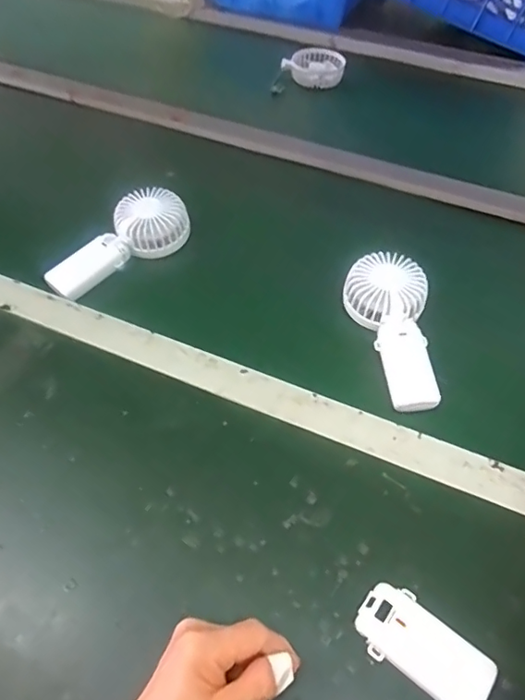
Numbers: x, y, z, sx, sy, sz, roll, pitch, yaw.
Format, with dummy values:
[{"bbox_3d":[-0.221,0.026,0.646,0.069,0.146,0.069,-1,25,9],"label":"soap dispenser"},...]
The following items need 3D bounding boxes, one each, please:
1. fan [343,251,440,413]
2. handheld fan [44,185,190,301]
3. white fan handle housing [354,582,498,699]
[{"bbox_3d":[0.129,-0.028,0.527,0.081,0.035,0.170,3,52,1],"label":"fan"},{"bbox_3d":[-0.164,-0.124,0.596,0.075,0.038,0.170,34,59,22],"label":"handheld fan"},{"bbox_3d":[0.111,0.205,0.361,0.092,0.016,0.046,34,59,22],"label":"white fan handle housing"}]

